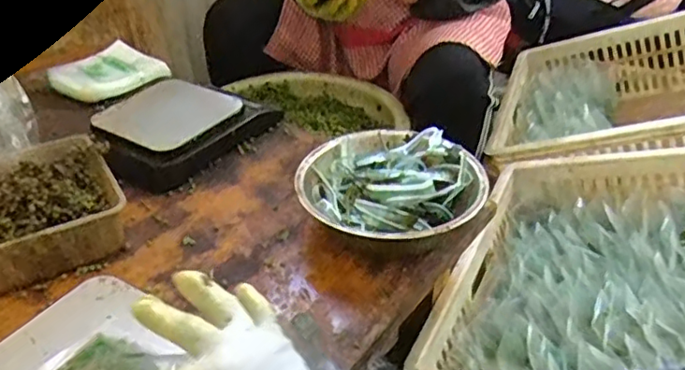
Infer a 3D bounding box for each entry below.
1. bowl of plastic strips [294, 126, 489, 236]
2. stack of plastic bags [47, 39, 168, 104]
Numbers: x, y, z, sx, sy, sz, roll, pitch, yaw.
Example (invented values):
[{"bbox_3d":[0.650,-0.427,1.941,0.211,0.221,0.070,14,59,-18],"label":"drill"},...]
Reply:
[{"bbox_3d":[0.049,0.014,0.646,0.185,0.073,0.179,0,36,0],"label":"bowl of plastic strips"},{"bbox_3d":[-0.365,-0.171,0.949,0.125,0.034,0.155,25,42,30],"label":"stack of plastic bags"}]

